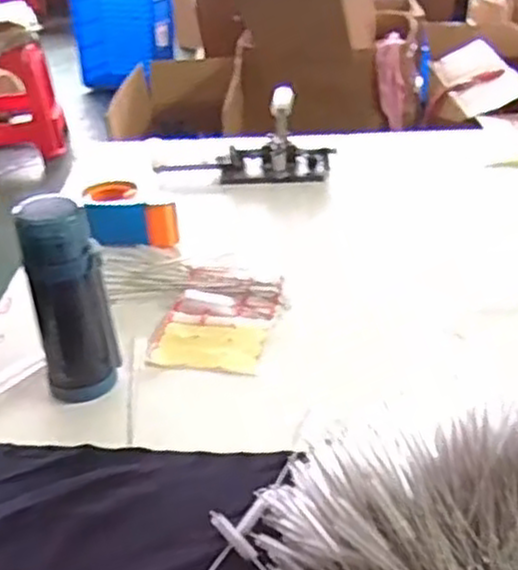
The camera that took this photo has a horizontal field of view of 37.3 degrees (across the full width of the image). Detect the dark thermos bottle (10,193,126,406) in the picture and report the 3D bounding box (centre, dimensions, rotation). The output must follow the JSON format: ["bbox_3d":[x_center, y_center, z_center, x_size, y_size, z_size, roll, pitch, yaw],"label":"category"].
[{"bbox_3d":[-0.178,0.016,0.727,0.067,0.201,0.060,-14,34,-16],"label":"dark thermos bottle"}]

